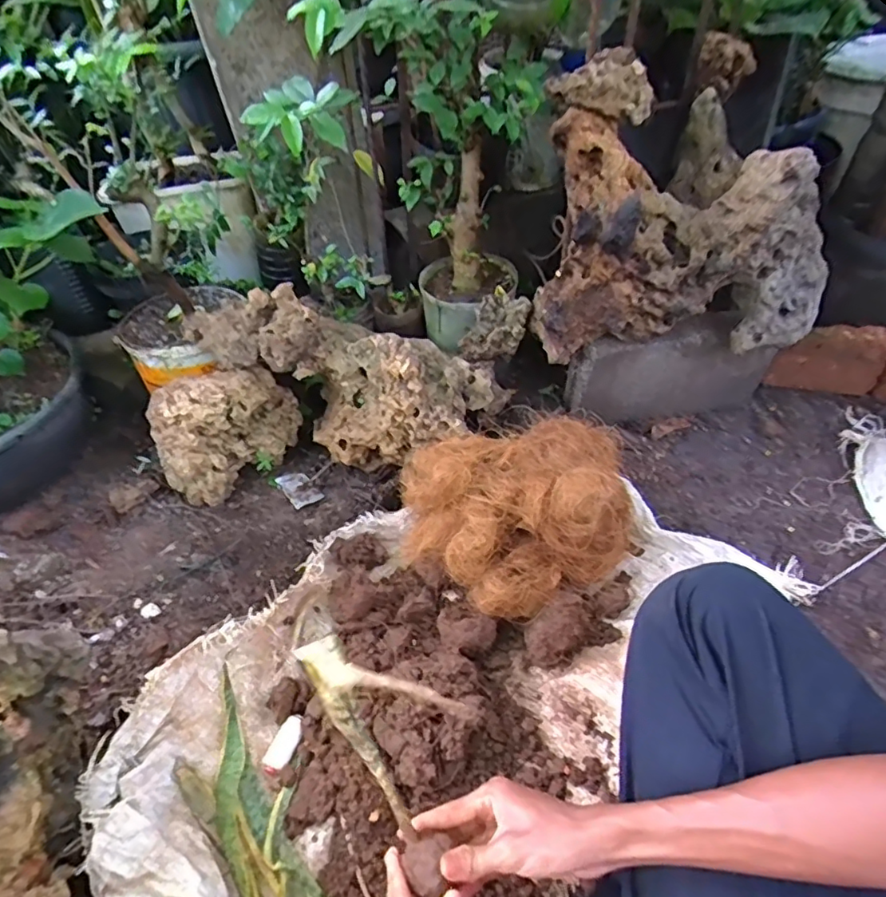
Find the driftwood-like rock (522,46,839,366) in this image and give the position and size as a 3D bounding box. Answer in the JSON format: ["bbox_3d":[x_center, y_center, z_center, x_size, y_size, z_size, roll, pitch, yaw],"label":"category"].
[{"bbox_3d":[0.310,-0.284,0.704,0.361,0.306,0.171,-3,46,1],"label":"driftwood-like rock"}]

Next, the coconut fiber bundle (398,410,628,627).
[{"bbox_3d":[0.094,0.086,0.688,0.267,0.138,0.206,-9,46,-5],"label":"coconut fiber bundle"}]

